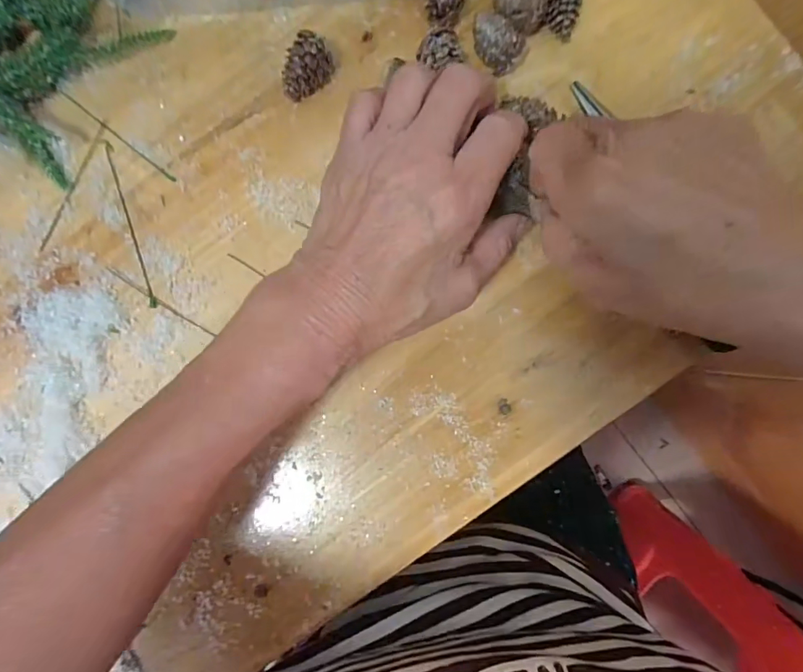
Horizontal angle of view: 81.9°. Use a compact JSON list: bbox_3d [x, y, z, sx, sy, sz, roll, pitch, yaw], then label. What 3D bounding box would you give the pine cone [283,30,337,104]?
[{"bbox_3d":[-0.053,-0.148,0.258,0.022,0.022,0.032,13,89,2],"label":"pine cone"}]

